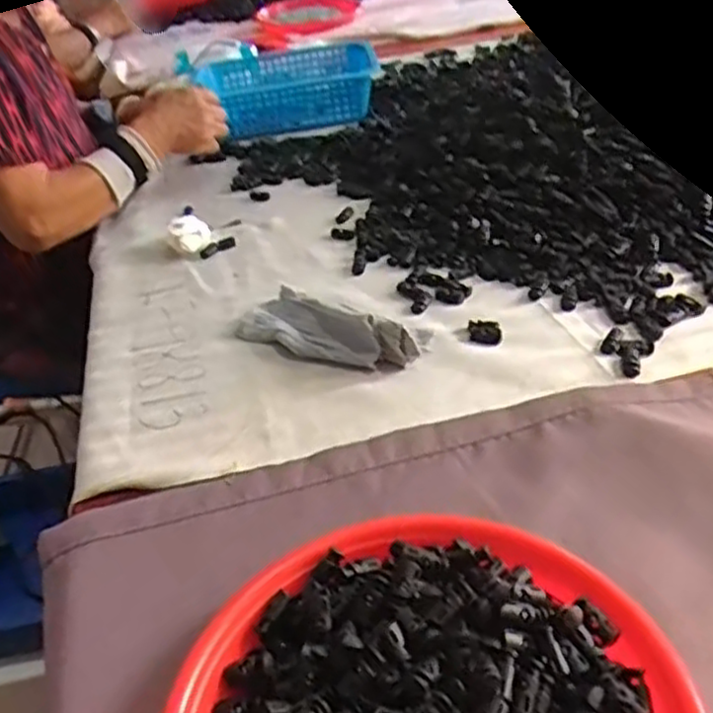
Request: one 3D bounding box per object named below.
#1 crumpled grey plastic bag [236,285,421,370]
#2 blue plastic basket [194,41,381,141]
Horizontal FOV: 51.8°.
[{"bbox_3d":[-0.033,-0.027,0.647,0.173,0.046,0.057,23,46,35],"label":"crumpled grey plastic bag"},{"bbox_3d":[-0.112,-0.444,1.212,0.280,0.068,0.301,-9,36,-3],"label":"blue plastic basket"}]

